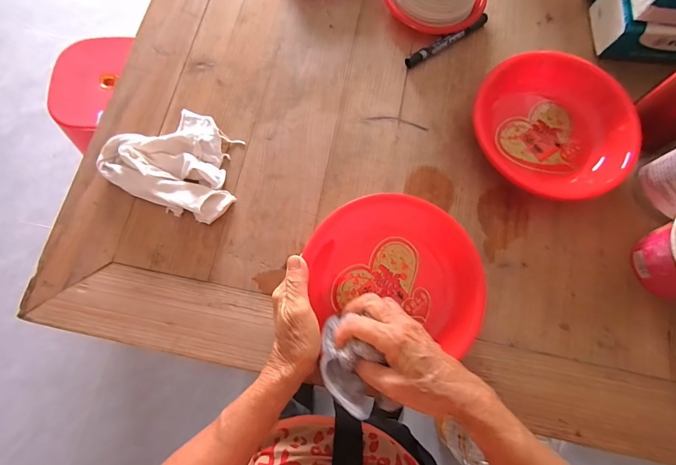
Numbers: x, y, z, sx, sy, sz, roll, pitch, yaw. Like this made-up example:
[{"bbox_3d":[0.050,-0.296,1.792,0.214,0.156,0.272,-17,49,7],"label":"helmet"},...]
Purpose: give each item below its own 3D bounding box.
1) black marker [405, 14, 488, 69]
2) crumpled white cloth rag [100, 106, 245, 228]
[{"bbox_3d":[0.151,-0.264,0.488,0.138,0.015,0.016,-36,78,-9],"label":"black marker"},{"bbox_3d":[-0.192,-0.091,0.430,0.158,0.035,0.123,26,77,6],"label":"crumpled white cloth rag"}]

